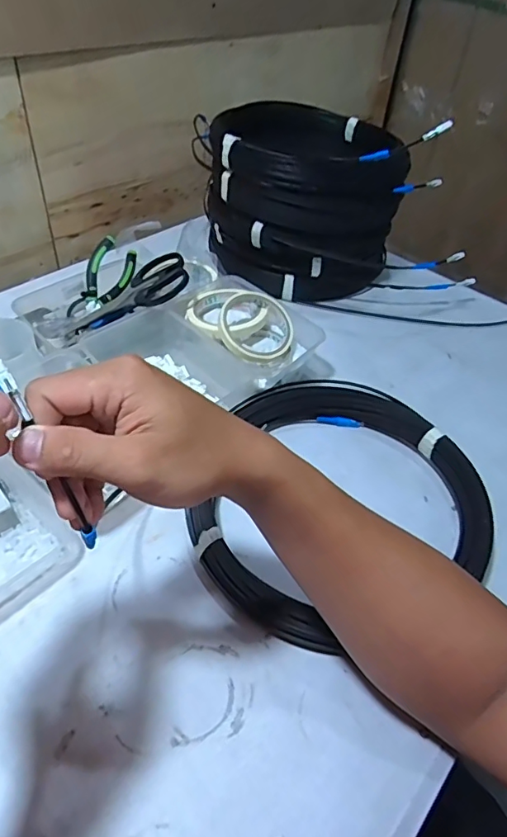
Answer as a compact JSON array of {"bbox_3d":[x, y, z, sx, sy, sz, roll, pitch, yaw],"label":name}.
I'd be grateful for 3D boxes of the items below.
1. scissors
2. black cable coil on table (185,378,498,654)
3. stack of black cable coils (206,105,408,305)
[{"bbox_3d":[-0.160,-0.145,0.623,0.174,0.010,0.067,-27,60,12],"label":"scissors"},{"bbox_3d":[0.071,0.067,0.506,0.283,0.046,0.290,4,45,-3],"label":"black cable coil on table"},{"bbox_3d":[0.082,-0.315,0.758,0.263,0.199,0.272,21,46,14],"label":"stack of black cable coils"}]

